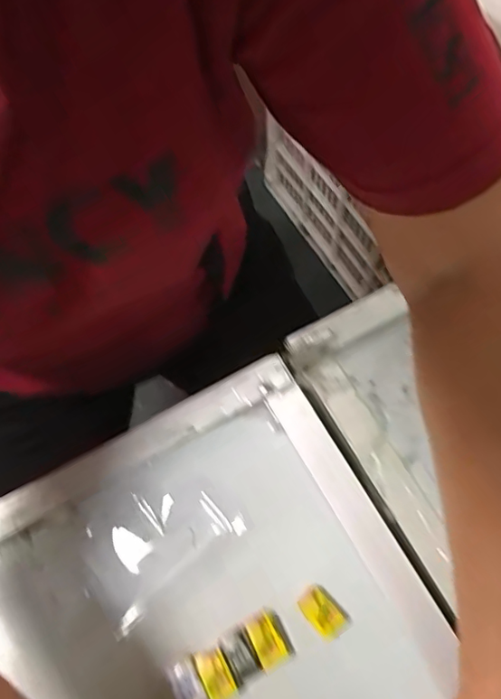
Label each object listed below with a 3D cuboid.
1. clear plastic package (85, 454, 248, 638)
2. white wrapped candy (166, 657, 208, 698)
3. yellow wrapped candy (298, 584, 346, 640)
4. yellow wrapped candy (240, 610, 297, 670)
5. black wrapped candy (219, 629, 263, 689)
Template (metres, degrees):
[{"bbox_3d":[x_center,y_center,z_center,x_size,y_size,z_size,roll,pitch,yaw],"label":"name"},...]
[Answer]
[{"bbox_3d":[-0.064,0.117,0.344,0.095,0.011,0.071,-39,71,-12],"label":"clear plastic package"},{"bbox_3d":[-0.037,0.194,0.305,0.017,0.004,0.027,-27,69,-8],"label":"white wrapped candy"},{"bbox_3d":[0.043,0.158,0.321,0.019,0.006,0.029,-37,71,-11],"label":"yellow wrapped candy"},{"bbox_3d":[0.010,0.172,0.316,0.022,0.005,0.028,-29,70,-8],"label":"yellow wrapped candy"},{"bbox_3d":[-0.006,0.179,0.312,0.018,0.004,0.027,-27,69,-8],"label":"black wrapped candy"}]

